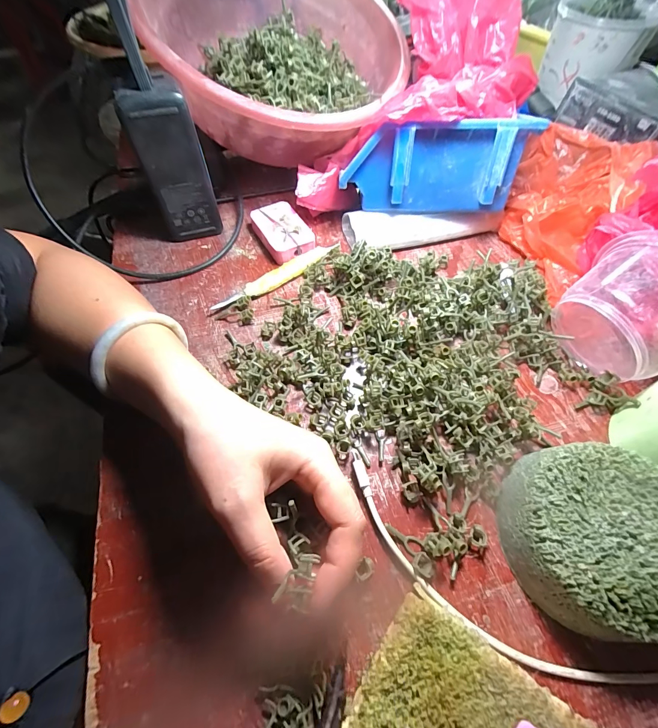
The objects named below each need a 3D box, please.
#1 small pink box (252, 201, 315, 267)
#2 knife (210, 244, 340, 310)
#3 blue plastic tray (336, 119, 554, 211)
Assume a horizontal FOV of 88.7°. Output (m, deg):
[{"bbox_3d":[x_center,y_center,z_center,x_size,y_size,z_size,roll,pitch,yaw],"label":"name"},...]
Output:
[{"bbox_3d":[-0.050,-0.140,0.357,0.046,0.020,0.074,-27,64,-15],"label":"small pink box"},{"bbox_3d":[-0.050,-0.086,0.334,0.137,0.011,0.018,-33,65,-18],"label":"knife"},{"bbox_3d":[0.098,-0.179,0.316,0.161,0.074,0.031,-5,60,-3],"label":"blue plastic tray"}]

